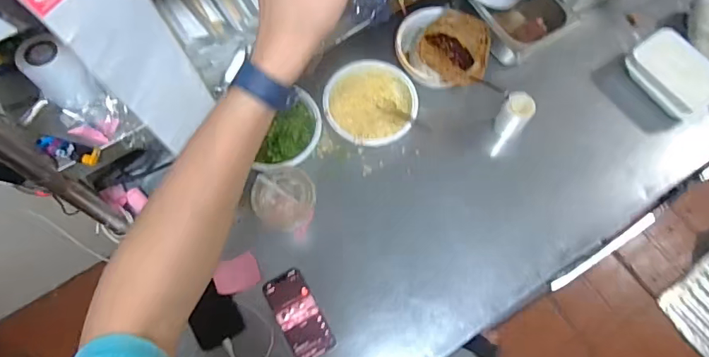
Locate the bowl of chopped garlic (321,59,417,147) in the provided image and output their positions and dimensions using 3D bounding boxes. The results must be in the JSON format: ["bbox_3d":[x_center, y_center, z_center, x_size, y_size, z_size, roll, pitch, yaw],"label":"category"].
[{"bbox_3d":[0.030,-0.137,0.891,0.168,0.064,0.182,0,68,-1],"label":"bowl of chopped garlic"}]

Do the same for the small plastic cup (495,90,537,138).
[{"bbox_3d":[0.292,-0.107,0.873,0.055,0.116,0.052,33,71,11],"label":"small plastic cup"}]

